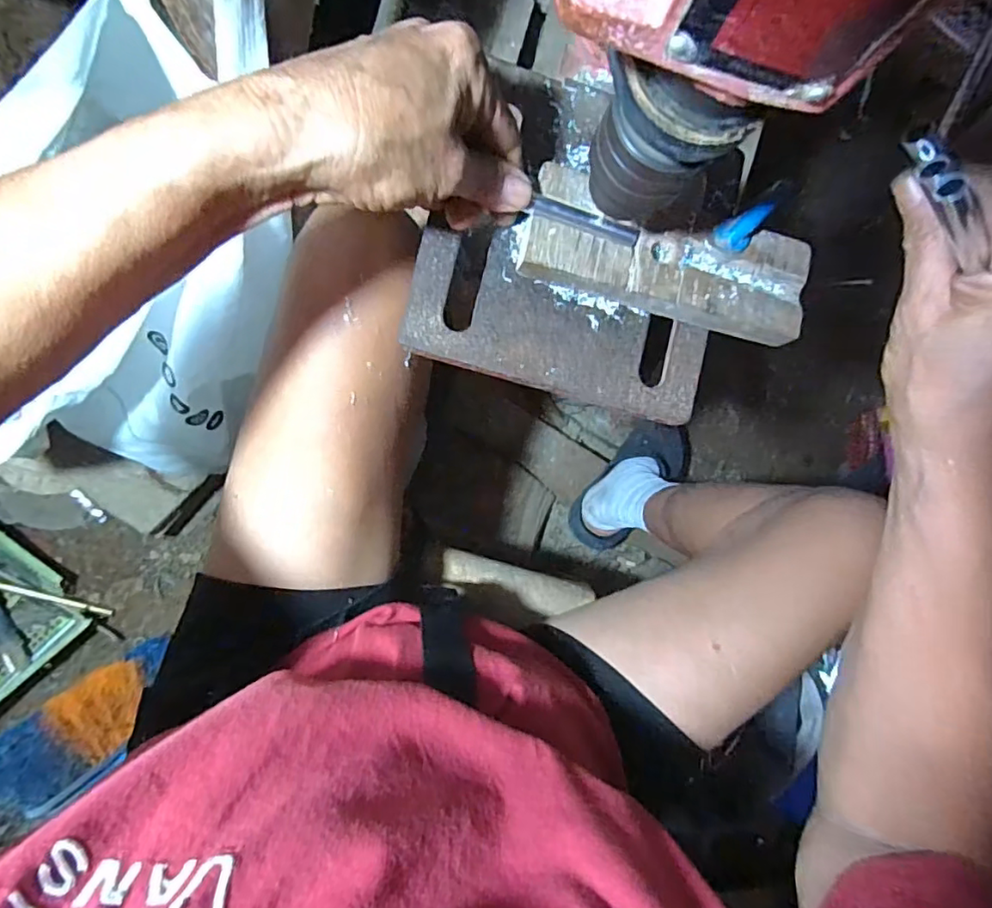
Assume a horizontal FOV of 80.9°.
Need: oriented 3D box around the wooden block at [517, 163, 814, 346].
[{"bbox_3d":[0.088,-0.099,0.300,0.149,0.018,0.057,13,86,-7],"label":"wooden block"}]

